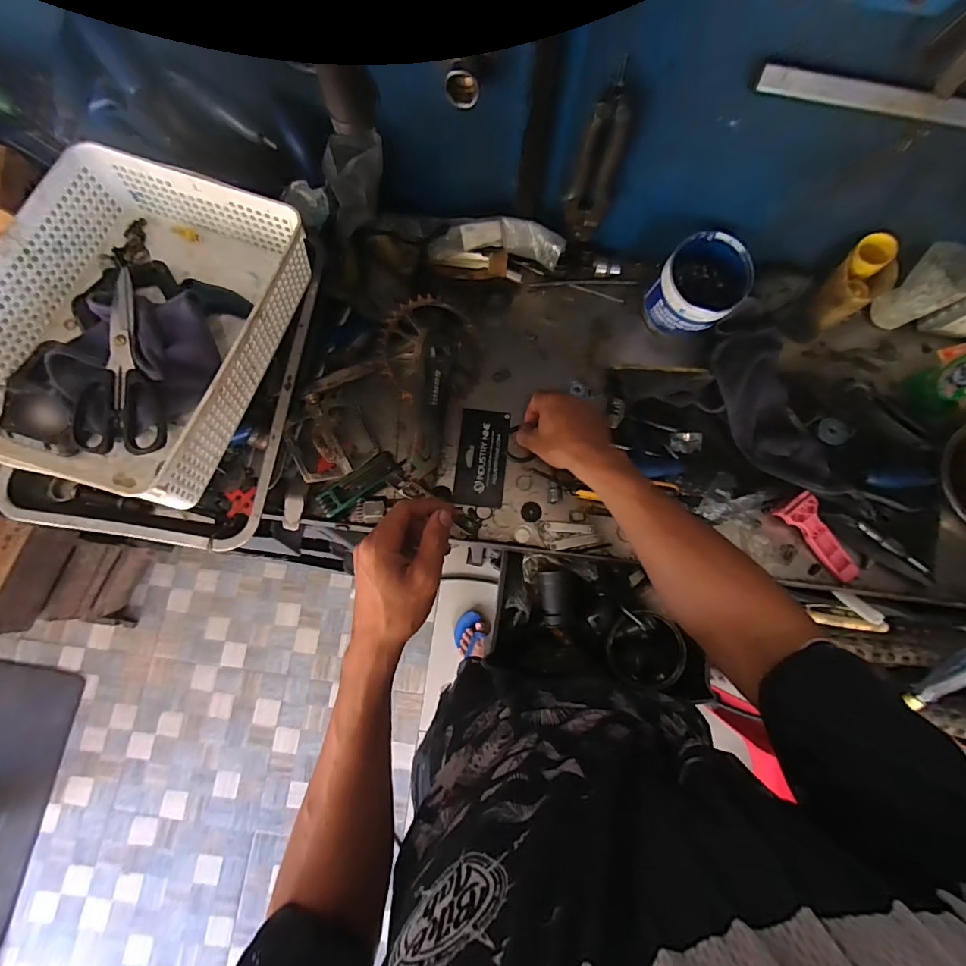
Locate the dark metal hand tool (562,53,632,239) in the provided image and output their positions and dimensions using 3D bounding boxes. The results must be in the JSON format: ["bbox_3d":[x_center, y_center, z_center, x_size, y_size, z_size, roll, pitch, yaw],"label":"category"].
[{"bbox_3d":[0.126,-0.346,0.506,0.047,0.182,0.027,22,78,4],"label":"dark metal hand tool"}]

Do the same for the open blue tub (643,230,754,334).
[{"bbox_3d":[0.277,-0.251,0.596,0.098,0.090,0.107,0,77,-1],"label":"open blue tub"}]

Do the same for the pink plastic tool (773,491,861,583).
[{"bbox_3d":[0.415,0.069,0.562,0.046,0.022,0.116,-34,80,-8],"label":"pink plastic tool"}]

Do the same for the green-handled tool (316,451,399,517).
[{"bbox_3d":[-0.153,0.001,0.568,0.104,0.013,0.032,-37,81,-9],"label":"green-handled tool"}]

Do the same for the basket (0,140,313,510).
[{"bbox_3d":[-0.343,-0.162,0.465,0.245,0.095,0.331,15,77,2],"label":"basket"}]

